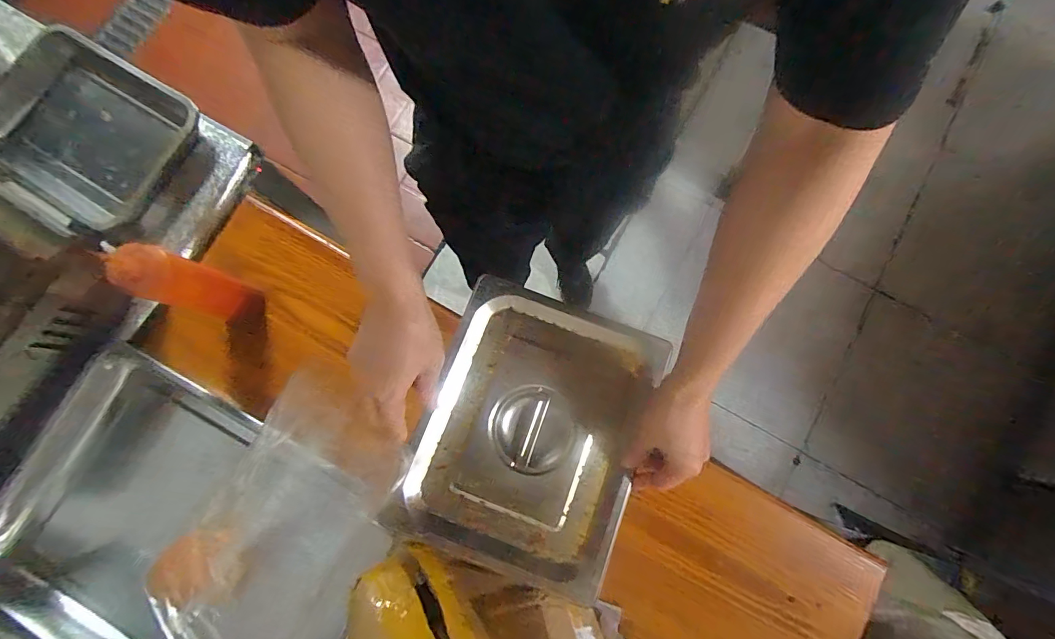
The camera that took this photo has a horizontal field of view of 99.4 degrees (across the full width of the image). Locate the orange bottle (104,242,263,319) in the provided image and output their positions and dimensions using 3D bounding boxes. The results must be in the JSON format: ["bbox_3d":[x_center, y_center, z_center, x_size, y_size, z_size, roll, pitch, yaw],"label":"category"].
[{"bbox_3d":[-0.479,-0.044,0.638,0.068,0.201,0.074,22,80,5],"label":"orange bottle"}]

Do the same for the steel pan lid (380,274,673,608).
[{"bbox_3d":[0.006,0.133,0.549,0.259,0.031,0.322,20,80,5],"label":"steel pan lid"}]

